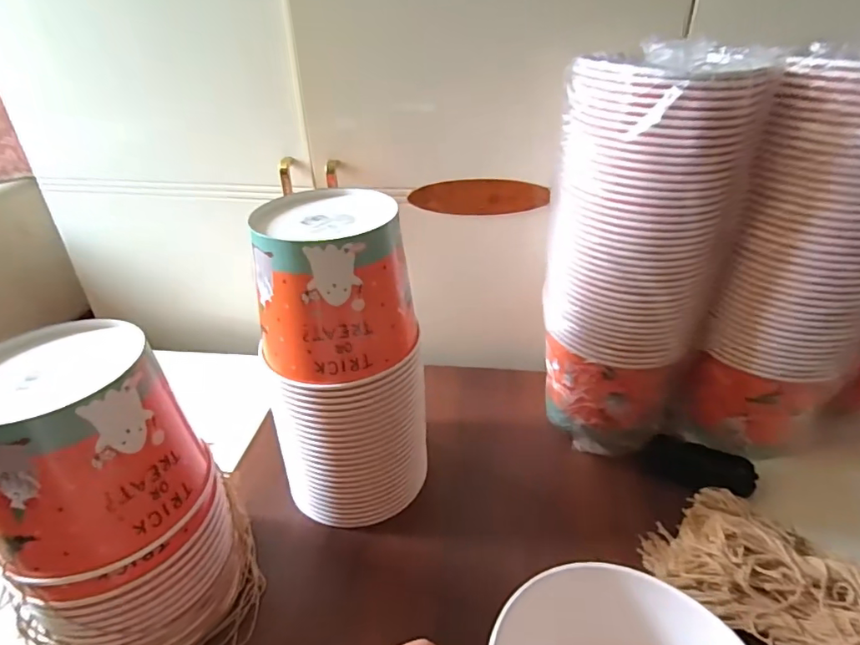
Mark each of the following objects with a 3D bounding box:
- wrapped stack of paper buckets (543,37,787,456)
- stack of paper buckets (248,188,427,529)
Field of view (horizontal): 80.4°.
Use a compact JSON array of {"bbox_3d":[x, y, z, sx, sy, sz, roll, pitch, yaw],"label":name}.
[{"bbox_3d":[0.222,-0.054,0.555,0.134,0.413,0.141,-15,34,-20],"label":"wrapped stack of paper buckets"},{"bbox_3d":[-0.083,0.045,0.504,0.144,0.306,0.133,1,32,5],"label":"stack of paper buckets"}]

